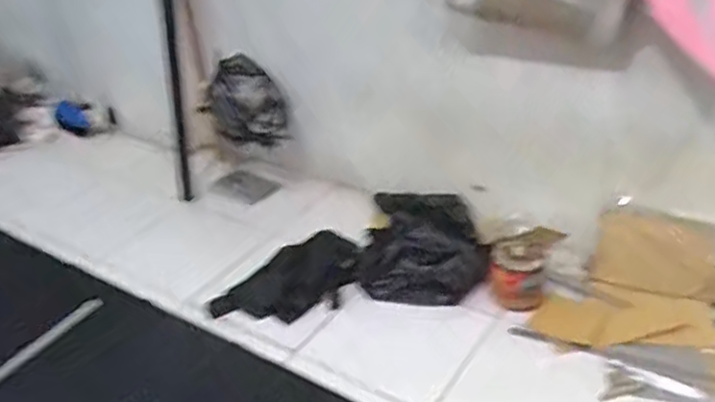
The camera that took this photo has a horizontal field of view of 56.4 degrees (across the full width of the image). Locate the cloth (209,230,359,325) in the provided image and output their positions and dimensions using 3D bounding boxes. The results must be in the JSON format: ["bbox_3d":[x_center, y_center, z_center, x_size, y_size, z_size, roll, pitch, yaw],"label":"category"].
[{"bbox_3d":[-0.184,0.247,1.913,0.447,0.090,0.271,-27,40,-33],"label":"cloth"}]

